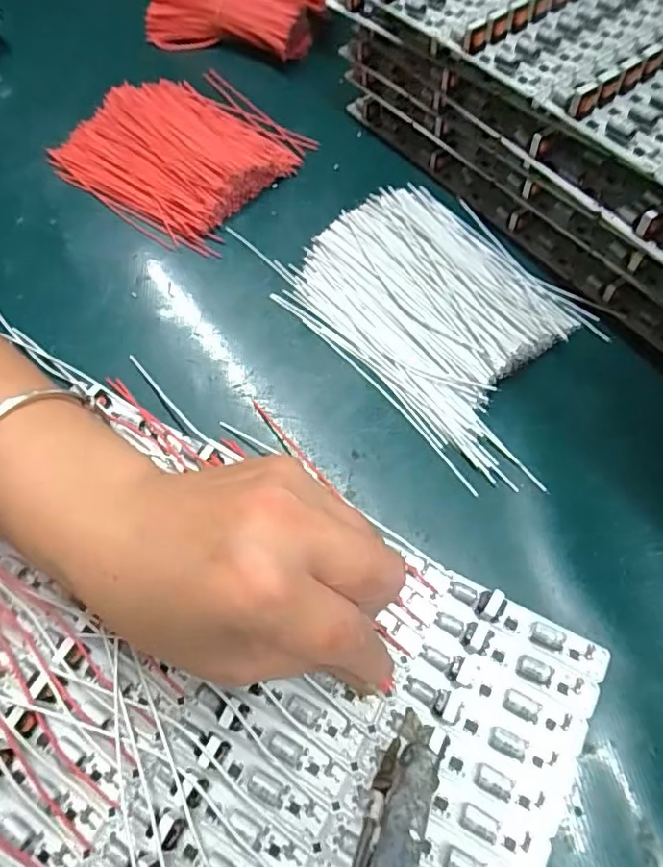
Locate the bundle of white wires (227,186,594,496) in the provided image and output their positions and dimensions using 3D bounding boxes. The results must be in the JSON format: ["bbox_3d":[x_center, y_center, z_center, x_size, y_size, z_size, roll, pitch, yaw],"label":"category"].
[{"bbox_3d":[0.069,-0.075,0.321,0.137,0.015,0.187,-37,65,-15],"label":"bundle of white wires"}]

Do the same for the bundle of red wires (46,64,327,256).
[{"bbox_3d":[-0.105,-0.213,0.401,0.155,0.016,0.151,35,69,20],"label":"bundle of red wires"}]

